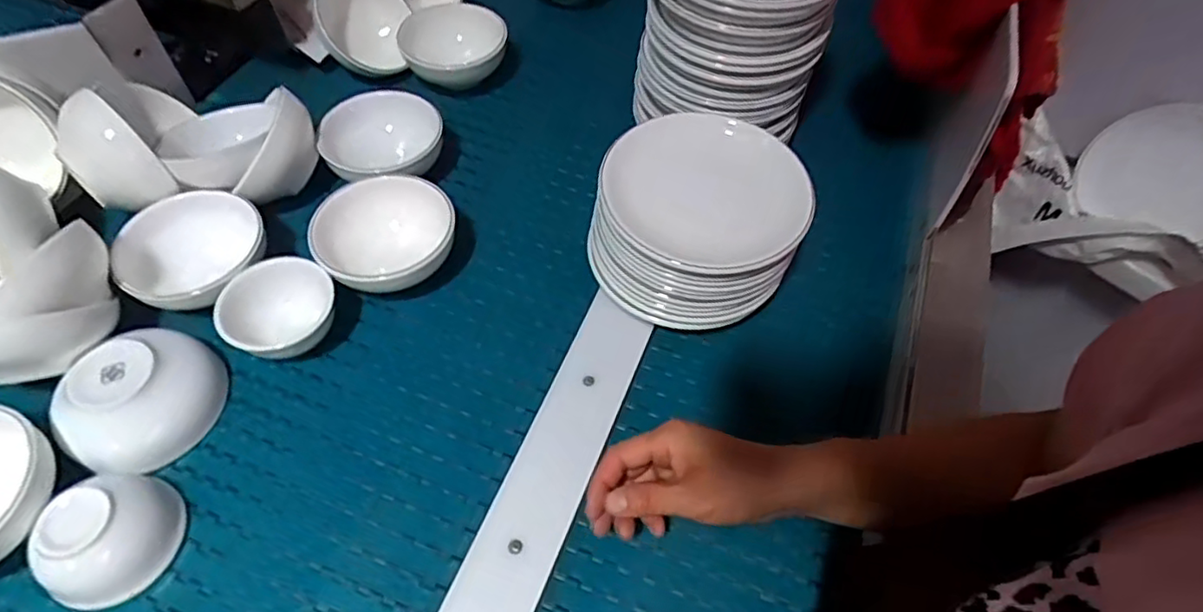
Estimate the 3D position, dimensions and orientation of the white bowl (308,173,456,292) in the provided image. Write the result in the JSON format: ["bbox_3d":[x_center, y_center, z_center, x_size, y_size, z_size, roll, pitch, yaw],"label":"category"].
[{"bbox_3d":[-0.188,-0.063,0.557,0.111,0.052,0.106,1,54,-1],"label":"white bowl"}]

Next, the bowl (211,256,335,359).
[{"bbox_3d":[-0.255,0.007,0.513,0.081,0.054,0.067,-24,58,-18],"label":"bowl"}]

